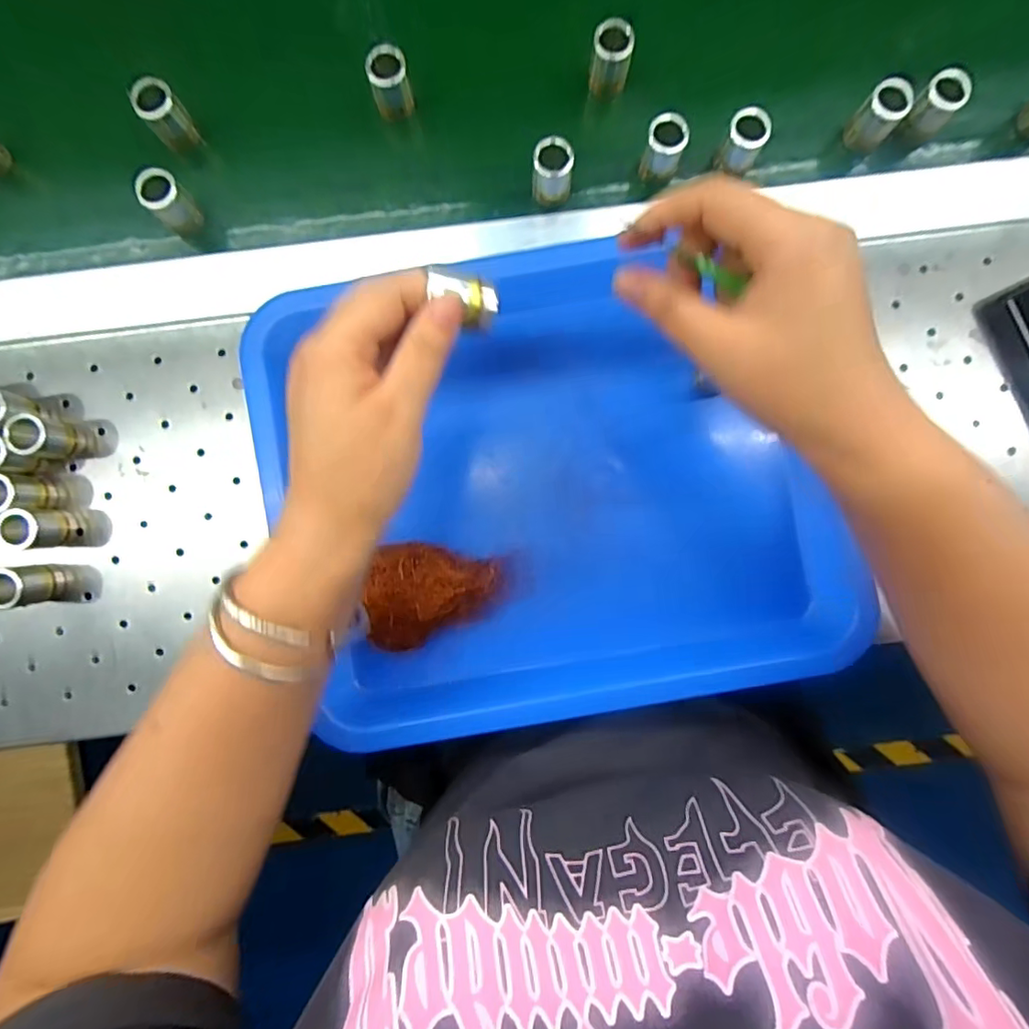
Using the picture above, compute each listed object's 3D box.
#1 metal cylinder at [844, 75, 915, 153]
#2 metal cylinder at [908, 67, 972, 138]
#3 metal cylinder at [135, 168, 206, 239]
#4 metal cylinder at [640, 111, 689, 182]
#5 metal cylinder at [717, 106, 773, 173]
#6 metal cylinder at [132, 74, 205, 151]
[{"bbox_3d":[0.219,-0.239,0.321,0.023,0.029,0.020,44,88,1],"label":"metal cylinder"},{"bbox_3d":[0.252,-0.243,0.325,0.022,0.035,0.024,0,88,-1],"label":"metal cylinder"},{"bbox_3d":[-0.207,-0.187,0.326,0.020,0.041,0.023,38,88,0],"label":"metal cylinder"},{"bbox_3d":[0.088,-0.214,0.317,0.022,0.037,0.017,13,88,0],"label":"metal cylinder"},{"bbox_3d":[0.137,-0.222,0.320,0.022,0.030,0.018,24,88,0],"label":"metal cylinder"},{"bbox_3d":[-0.210,-0.241,0.331,0.023,0.049,0.021,0,88,-1],"label":"metal cylinder"}]

